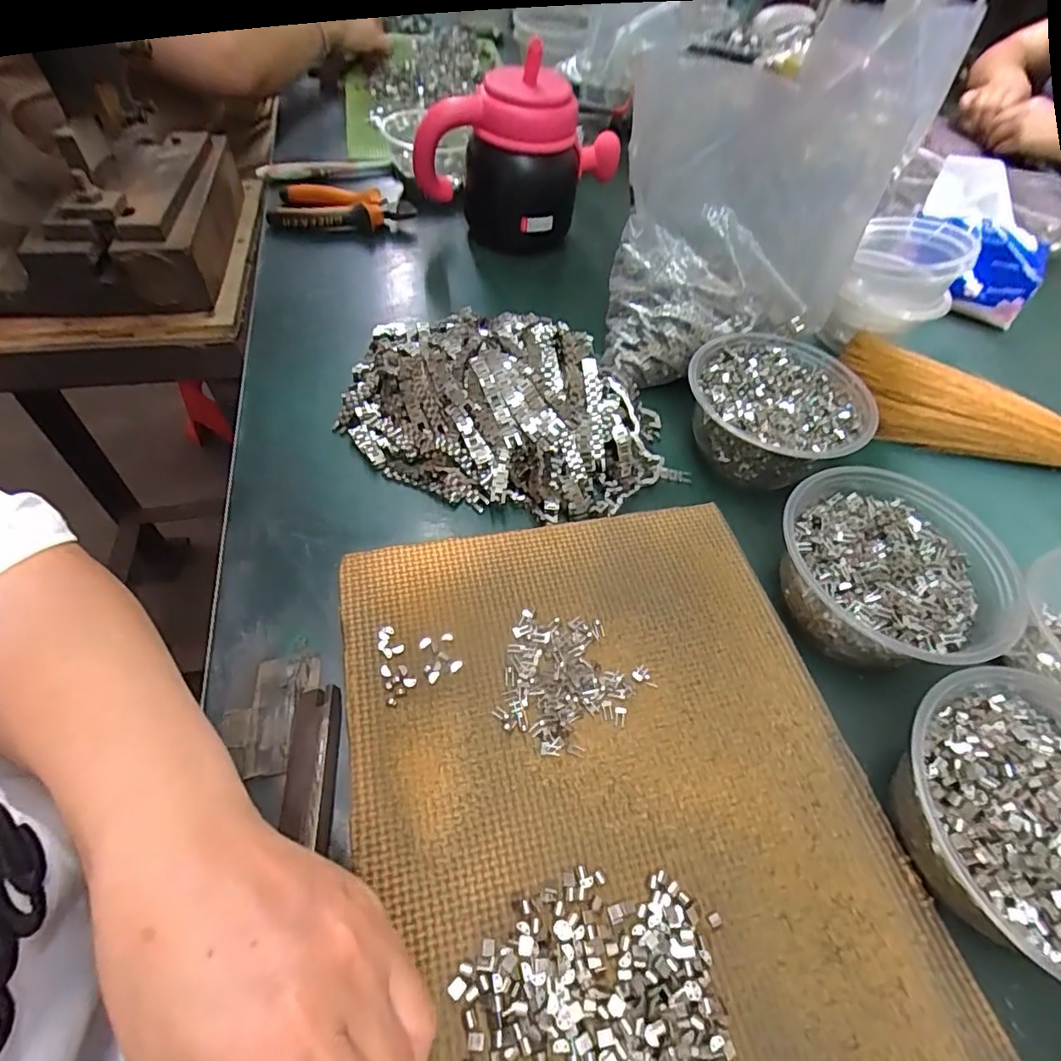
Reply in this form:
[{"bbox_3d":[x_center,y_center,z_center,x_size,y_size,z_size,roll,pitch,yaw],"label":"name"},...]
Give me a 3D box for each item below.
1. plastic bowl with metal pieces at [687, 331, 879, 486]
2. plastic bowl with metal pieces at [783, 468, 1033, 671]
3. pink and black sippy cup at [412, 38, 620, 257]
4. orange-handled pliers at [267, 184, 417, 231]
[{"bbox_3d":[0.186,-0.090,0.443,0.128,0.058,0.129,3,52,-4],"label":"plastic bowl with metal pieces"},{"bbox_3d":[0.226,0.025,0.360,0.127,0.057,0.130,3,52,-4],"label":"plastic bowl with metal pieces"},{"bbox_3d":[-0.007,-0.356,0.566,0.198,0.167,0.129,-3,53,-8],"label":"pink and black sippy cup"},{"bbox_3d":[-0.203,-0.347,0.608,0.143,0.030,0.072,7,52,0],"label":"orange-handled pliers"}]

